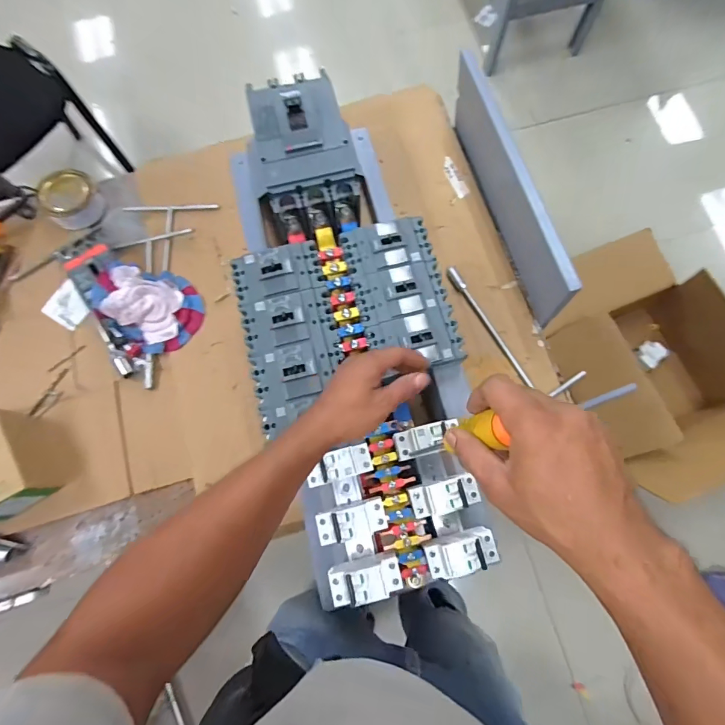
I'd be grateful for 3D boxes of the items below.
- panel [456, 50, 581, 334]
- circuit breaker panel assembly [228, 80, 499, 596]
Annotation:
[{"bbox_3d":[0.243,-0.294,0.706,0.027,0.168,0.458,-17,73,-4],"label":"panel"},{"bbox_3d":[-0.019,-0.069,0.639,0.285,0.180,0.740,-13,73,-3],"label":"circuit breaker panel assembly"}]

